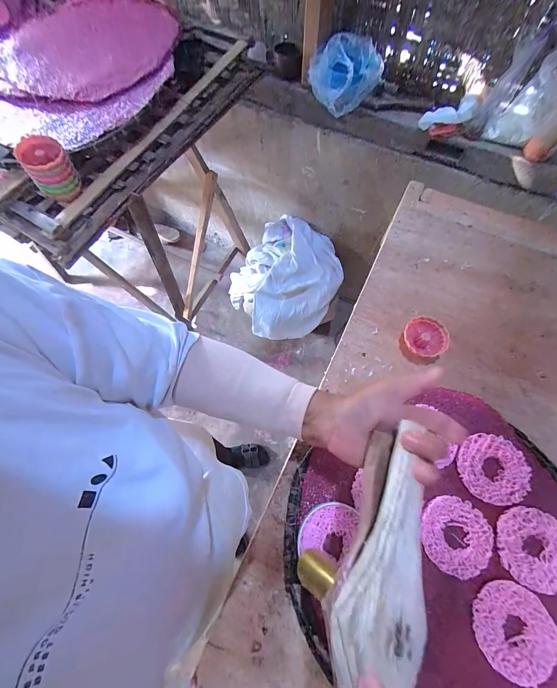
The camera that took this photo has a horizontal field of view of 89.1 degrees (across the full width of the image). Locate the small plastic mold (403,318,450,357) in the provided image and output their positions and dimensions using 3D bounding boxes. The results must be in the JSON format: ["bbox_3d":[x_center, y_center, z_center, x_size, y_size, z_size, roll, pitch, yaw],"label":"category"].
[{"bbox_3d":[0.219,-0.010,0.418,0.054,0.022,0.059,-1,69,1],"label":"small plastic mold"}]

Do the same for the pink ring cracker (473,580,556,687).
[{"bbox_3d":[0.247,0.299,0.295,0.079,0.005,0.076,-1,69,1],"label":"pink ring cracker"}]

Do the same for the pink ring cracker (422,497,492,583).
[{"bbox_3d":[0.207,0.223,0.329,0.077,0.004,0.078,-1,69,1],"label":"pink ring cracker"}]

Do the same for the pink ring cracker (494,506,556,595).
[{"bbox_3d":[0.292,0.232,0.322,0.081,0.005,0.079,-1,69,1],"label":"pink ring cracker"}]

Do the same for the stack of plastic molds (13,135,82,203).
[{"bbox_3d":[-0.351,-0.268,0.441,0.079,0.073,0.063,42,75,16],"label":"stack of plastic molds"}]

